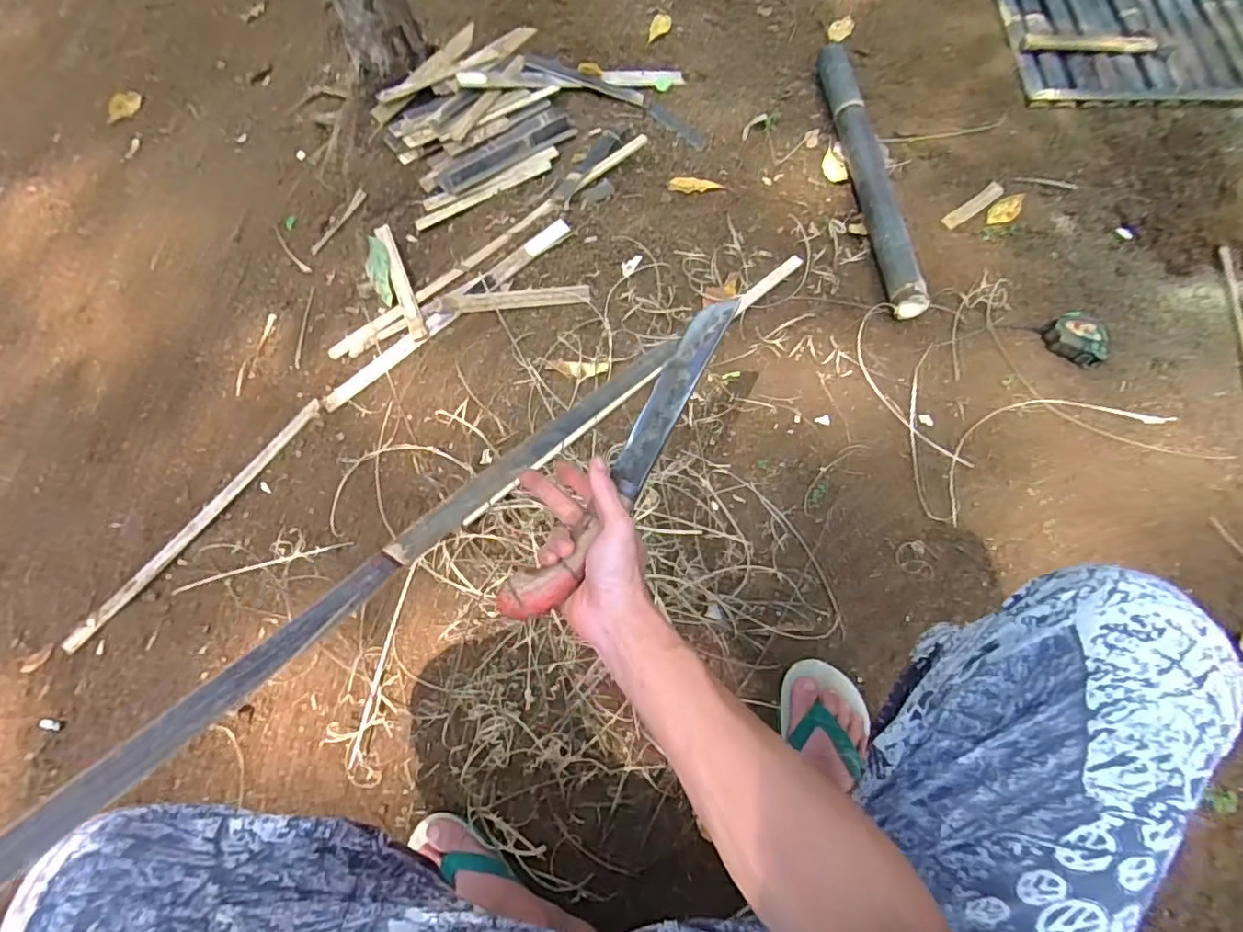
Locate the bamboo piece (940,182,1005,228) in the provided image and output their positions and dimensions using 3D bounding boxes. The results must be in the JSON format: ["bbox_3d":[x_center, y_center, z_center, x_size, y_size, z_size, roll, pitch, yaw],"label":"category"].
[{"bbox_3d":[0.639,-0.472,1.082,0.157,0.009,0.030,-37,68,-14],"label":"bamboo piece"}]

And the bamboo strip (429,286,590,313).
[{"bbox_3d":[-0.180,-0.270,0.970,0.254,0.009,0.031,-6,78,-4],"label":"bamboo strip"}]

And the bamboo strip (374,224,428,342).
[{"bbox_3d":[-0.368,-0.309,0.996,0.028,0.008,0.243,-23,71,-4],"label":"bamboo strip"}]

